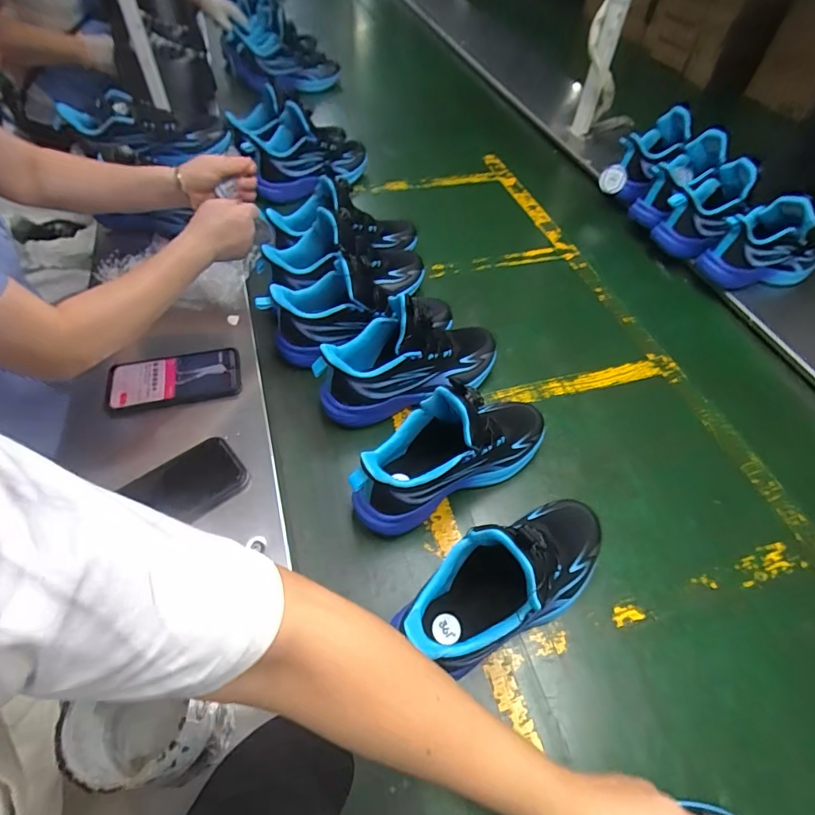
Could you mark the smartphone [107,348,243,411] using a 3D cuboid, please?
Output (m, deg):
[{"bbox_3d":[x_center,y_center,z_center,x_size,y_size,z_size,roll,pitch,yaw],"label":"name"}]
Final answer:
[{"bbox_3d":[-0.307,-0.037,0.612,0.162,0.011,0.077,-11,64,-12],"label":"smartphone"}]

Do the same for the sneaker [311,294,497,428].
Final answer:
[{"bbox_3d":[0.006,-0.069,0.600,0.251,0.147,0.089,-16,56,-15],"label":"sneaker"}]

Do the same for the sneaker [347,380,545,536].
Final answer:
[{"bbox_3d":[0.056,0.043,0.527,0.256,0.151,0.085,-25,58,-21],"label":"sneaker"}]

